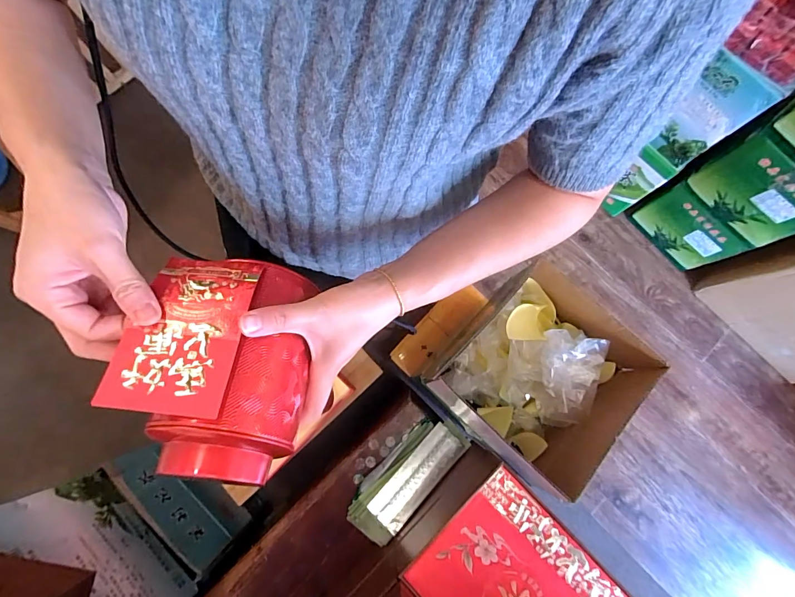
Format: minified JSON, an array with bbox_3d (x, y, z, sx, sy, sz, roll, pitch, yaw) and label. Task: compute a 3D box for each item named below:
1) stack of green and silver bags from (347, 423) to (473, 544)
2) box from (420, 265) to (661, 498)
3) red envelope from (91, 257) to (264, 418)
[{"bbox_3d":[0.020,0.380,0.827,0.287,0.079,0.105,-44,83,-8],"label":"stack of green and silver bags"},{"bbox_3d":[0.249,0.140,0.715,0.283,0.200,0.297,42,81,6],"label":"box"},{"bbox_3d":[-0.141,0.020,0.260,0.070,0.009,0.112,8,62,-3],"label":"red envelope"}]

